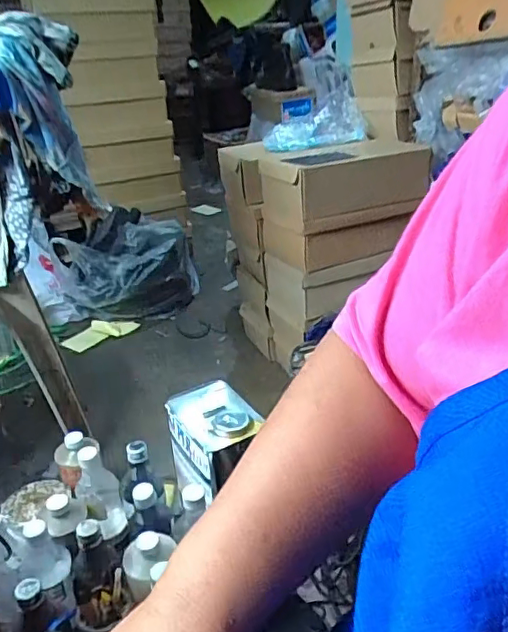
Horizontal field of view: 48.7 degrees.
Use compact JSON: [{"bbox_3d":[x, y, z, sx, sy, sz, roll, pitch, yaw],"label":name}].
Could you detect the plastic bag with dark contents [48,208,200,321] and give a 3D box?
[{"bbox_3d":[-0.381,-0.156,1.693,0.406,0.242,0.308,-10,29,-14],"label":"plastic bag with dark contents"}]

